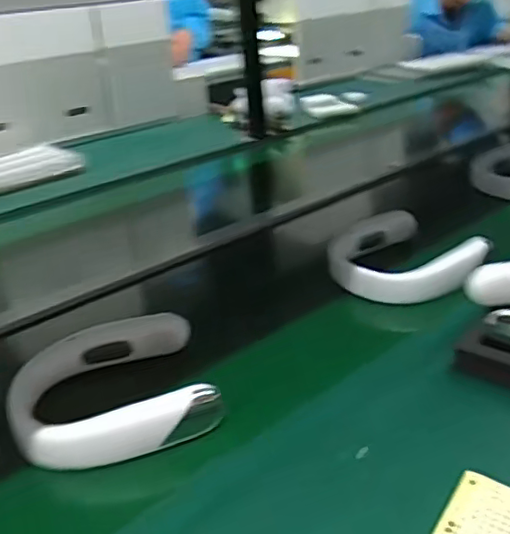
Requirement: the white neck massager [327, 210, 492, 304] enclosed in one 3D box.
[{"bbox_3d":[0.214,-0.015,0.842,0.196,0.051,0.193,8,29,23],"label":"white neck massager"}]

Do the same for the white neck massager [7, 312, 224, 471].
[{"bbox_3d":[-0.148,0.120,0.629,0.194,0.034,0.179,-12,28,-16],"label":"white neck massager"}]

